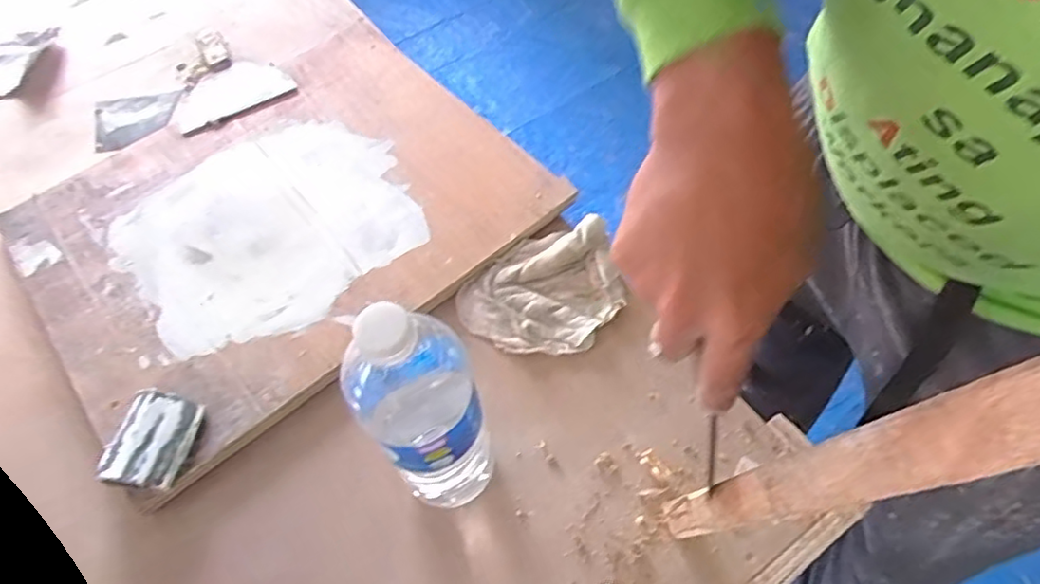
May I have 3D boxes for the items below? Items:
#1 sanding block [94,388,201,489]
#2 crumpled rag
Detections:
[{"bbox_3d":[-0.321,0.129,0.545,0.071,0.014,0.081,8,60,9],"label":"sanding block"},{"bbox_3d":[0.020,-0.003,0.613,0.162,0.033,0.132,-14,59,-4],"label":"crumpled rag"}]

